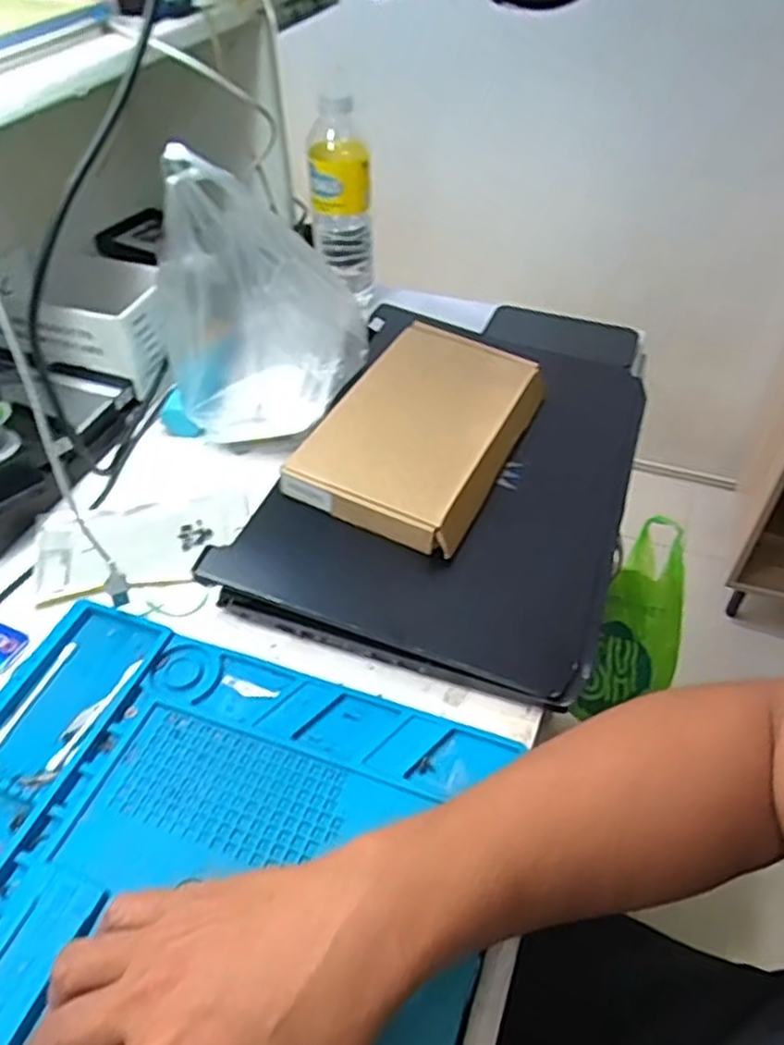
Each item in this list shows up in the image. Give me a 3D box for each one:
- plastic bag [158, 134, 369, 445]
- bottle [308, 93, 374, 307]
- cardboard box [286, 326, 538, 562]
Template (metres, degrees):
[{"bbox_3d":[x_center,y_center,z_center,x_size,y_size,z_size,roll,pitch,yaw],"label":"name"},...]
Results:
[{"bbox_3d":[-0.106,-0.178,0.588,0.161,0.187,0.117,-3,45,-2],"label":"plastic bag"},{"bbox_3d":[-0.053,-0.334,0.772,0.060,0.197,0.060,0,45,1],"label":"bottle"},{"bbox_3d":[0.029,-0.081,0.580,0.134,0.034,0.233,18,49,18],"label":"cardboard box"}]

